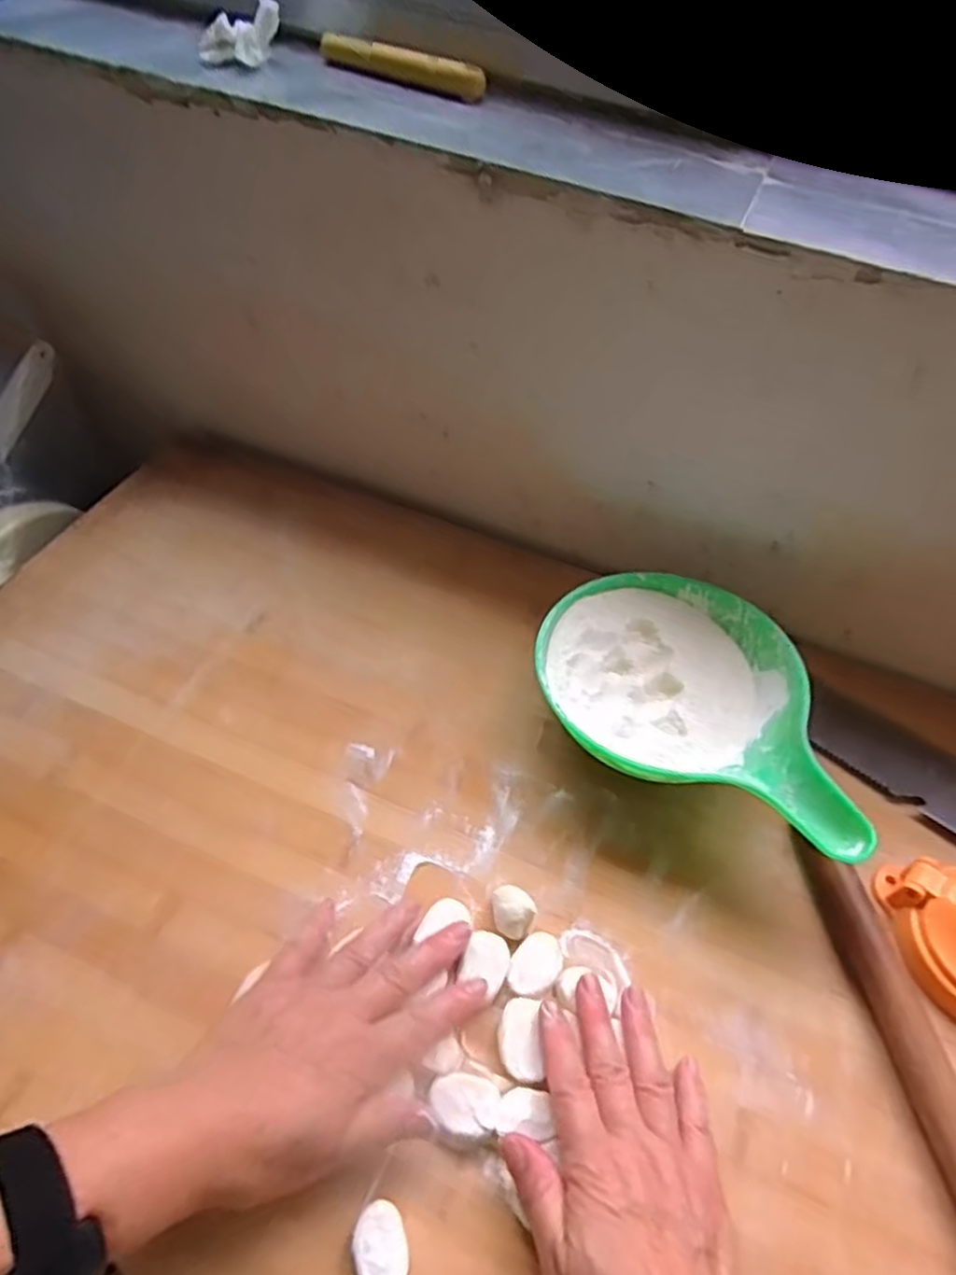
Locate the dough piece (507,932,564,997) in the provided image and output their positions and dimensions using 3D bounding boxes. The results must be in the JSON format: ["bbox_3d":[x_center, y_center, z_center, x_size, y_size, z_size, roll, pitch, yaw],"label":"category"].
[{"bbox_3d":[0.033,0.186,0.420,0.025,0.012,0.037,28,55,17],"label":"dough piece"}]

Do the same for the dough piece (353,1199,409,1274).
[{"bbox_3d":[-0.044,0.278,0.340,0.022,0.016,0.033,-15,54,-15],"label":"dough piece"}]

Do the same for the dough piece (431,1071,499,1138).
[{"bbox_3d":[-0.006,0.235,0.375,0.033,0.017,0.026,12,52,5],"label":"dough piece"}]

